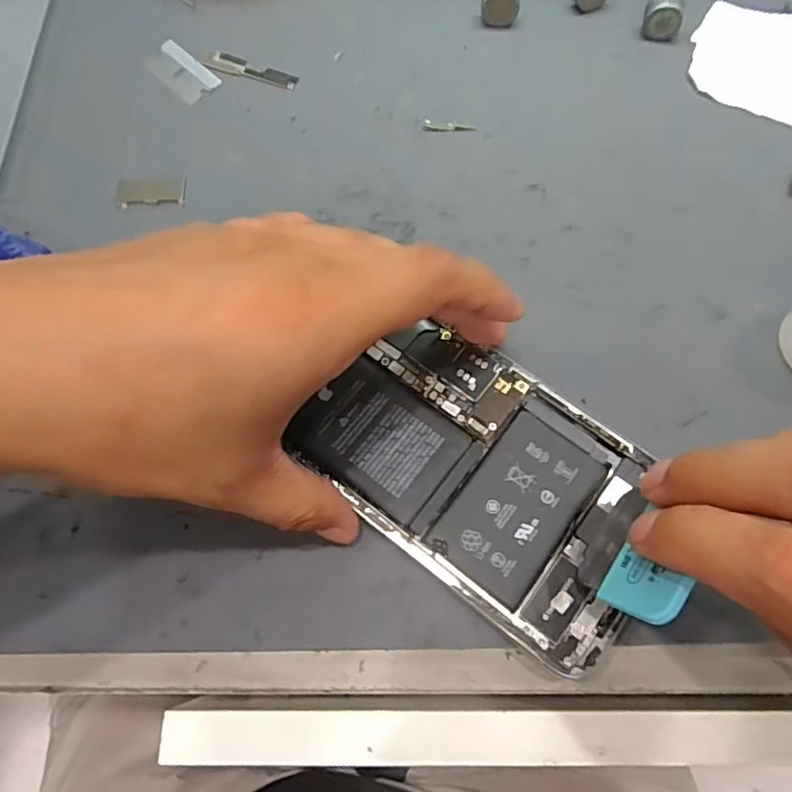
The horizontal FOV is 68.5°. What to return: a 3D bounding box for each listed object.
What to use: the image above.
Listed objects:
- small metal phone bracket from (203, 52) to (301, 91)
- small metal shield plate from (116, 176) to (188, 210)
[{"bbox_3d":[-0.067,-0.151,0.269,0.044,0.004,0.012,21,72,9],"label":"small metal phone bracket"},{"bbox_3d":[-0.104,-0.087,0.246,0.030,0.004,0.014,-3,70,0],"label":"small metal shield plate"}]

